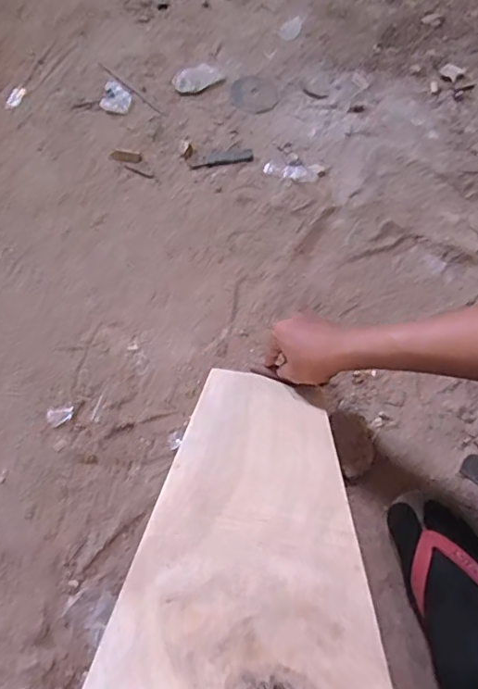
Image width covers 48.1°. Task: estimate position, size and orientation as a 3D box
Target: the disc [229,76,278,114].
[{"bbox_3d":[0.027,-0.436,0.932,0.083,0.004,0.083,1,66,-2],"label":"disc"}]

